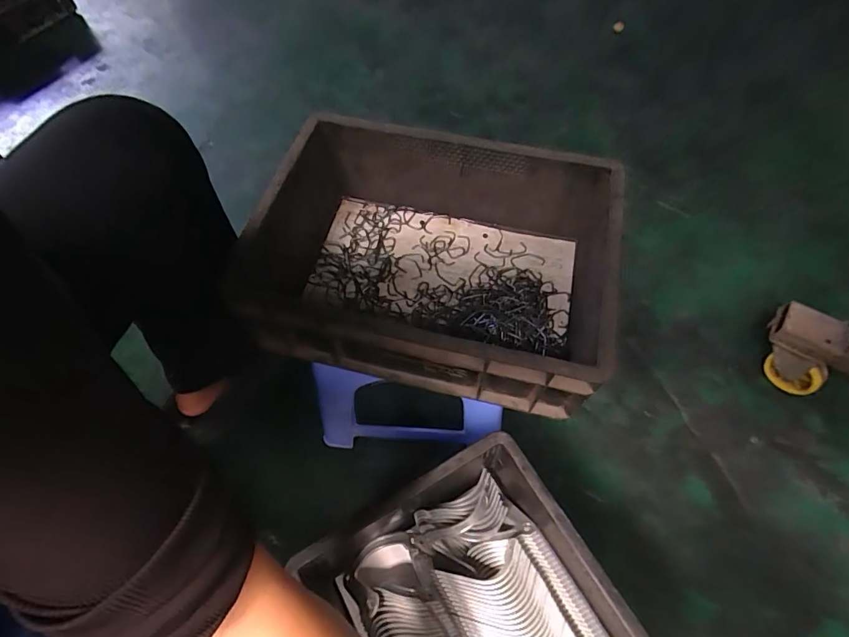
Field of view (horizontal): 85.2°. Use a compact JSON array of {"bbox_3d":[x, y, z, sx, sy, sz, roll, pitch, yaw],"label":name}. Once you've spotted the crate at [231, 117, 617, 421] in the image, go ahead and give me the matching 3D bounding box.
[{"bbox_3d":[-0.005,-0.064,0.483,0.369,0.122,0.244,12,60,9],"label":"crate"}]

